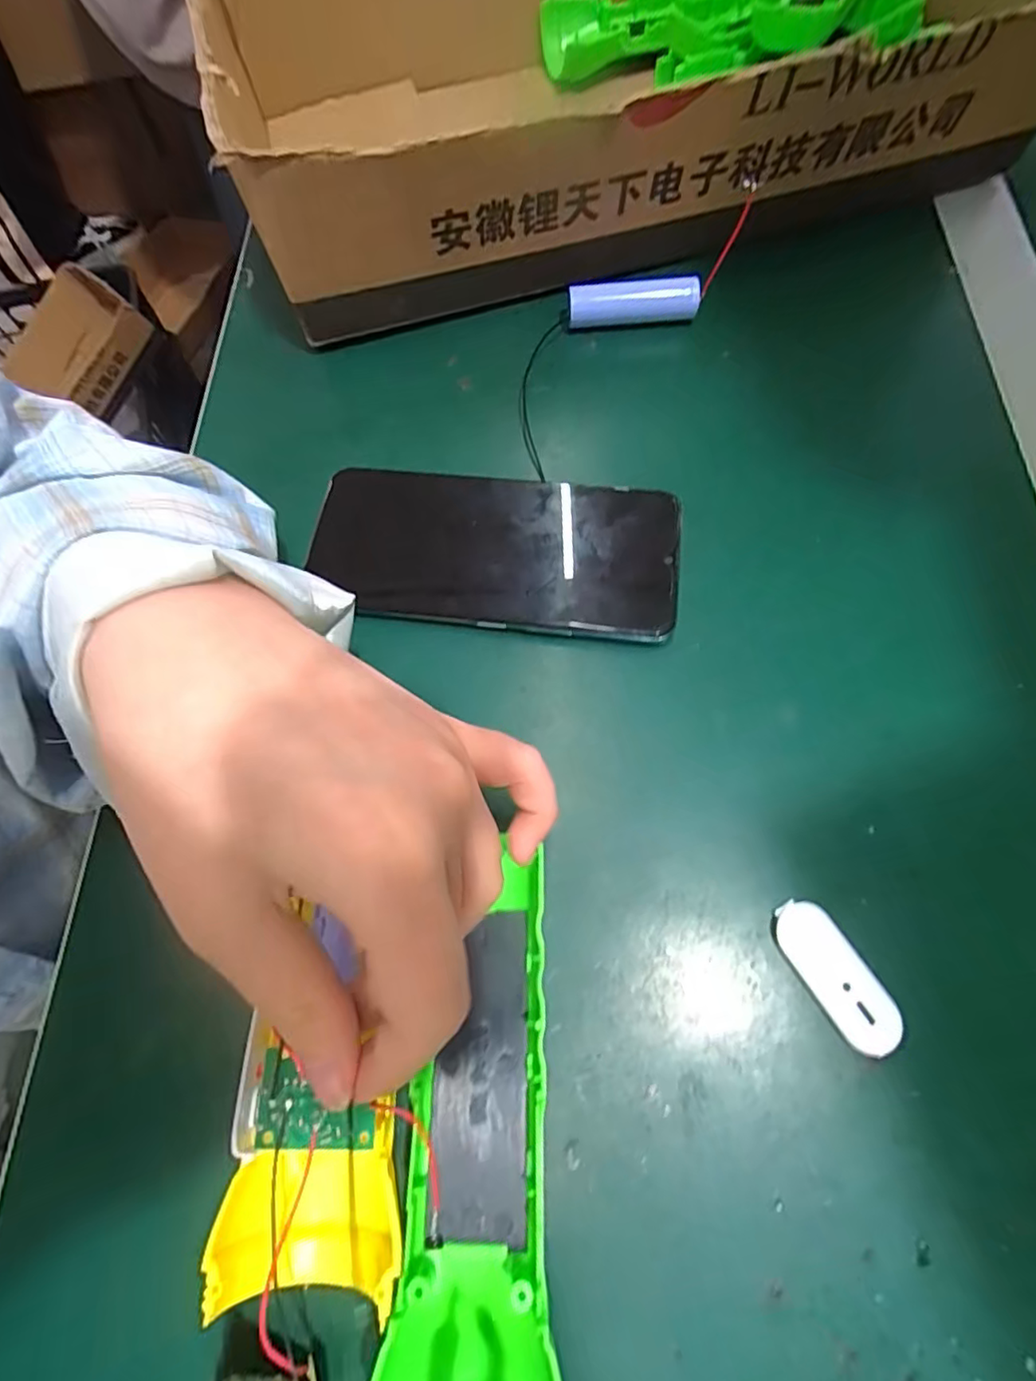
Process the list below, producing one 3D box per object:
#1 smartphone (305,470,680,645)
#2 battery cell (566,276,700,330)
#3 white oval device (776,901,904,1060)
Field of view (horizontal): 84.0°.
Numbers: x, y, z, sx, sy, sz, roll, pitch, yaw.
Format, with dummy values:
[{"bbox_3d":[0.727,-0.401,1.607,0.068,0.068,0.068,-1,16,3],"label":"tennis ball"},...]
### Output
[{"bbox_3d":[-0.010,-0.061,0.252,0.155,0.010,0.073,6,70,4],"label":"smartphone"},{"bbox_3d":[0.060,-0.201,0.297,0.066,0.017,0.013,-3,70,1],"label":"battery cell"},{"bbox_3d":[0.108,0.096,0.195,0.021,0.004,0.050,-31,72,-9],"label":"white oval device"}]

